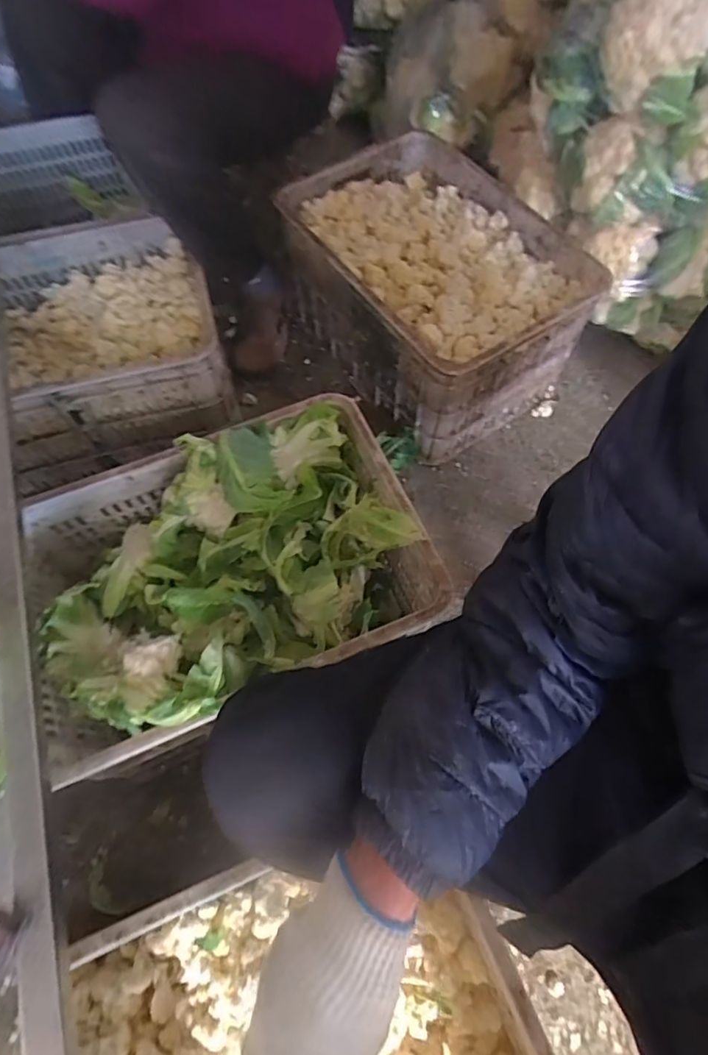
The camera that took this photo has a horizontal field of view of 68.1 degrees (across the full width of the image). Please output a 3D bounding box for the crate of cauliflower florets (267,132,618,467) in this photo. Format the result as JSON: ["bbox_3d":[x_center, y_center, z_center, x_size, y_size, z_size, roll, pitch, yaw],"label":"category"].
[{"bbox_3d":[0.143,-0.457,1.033,0.424,0.270,0.544,-37,71,-15],"label":"crate of cauliflower florets"}]

